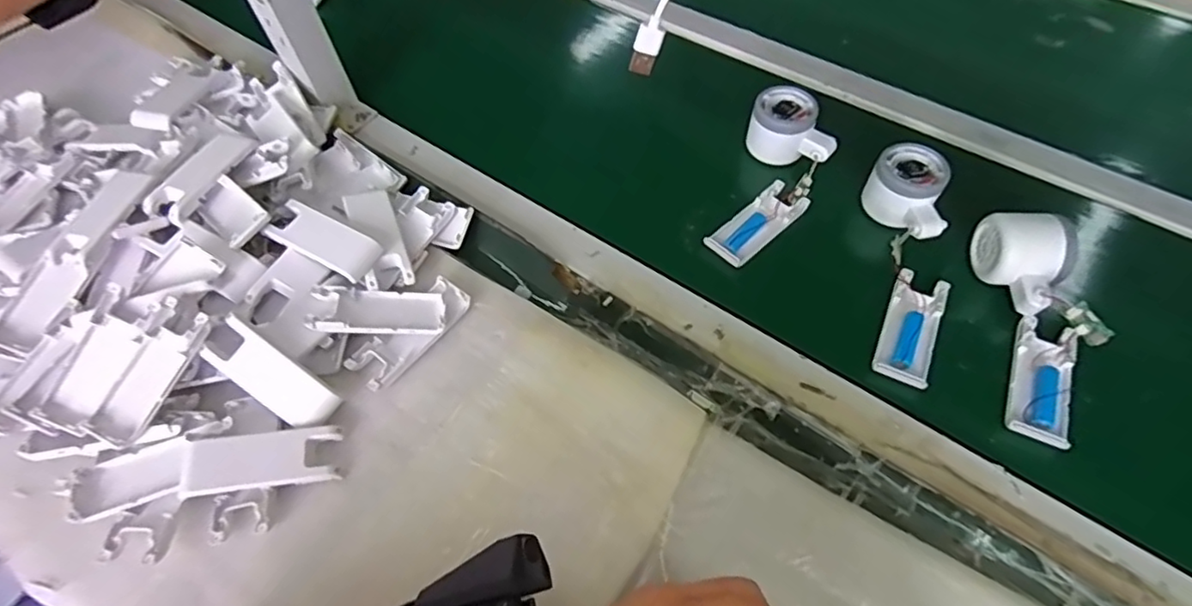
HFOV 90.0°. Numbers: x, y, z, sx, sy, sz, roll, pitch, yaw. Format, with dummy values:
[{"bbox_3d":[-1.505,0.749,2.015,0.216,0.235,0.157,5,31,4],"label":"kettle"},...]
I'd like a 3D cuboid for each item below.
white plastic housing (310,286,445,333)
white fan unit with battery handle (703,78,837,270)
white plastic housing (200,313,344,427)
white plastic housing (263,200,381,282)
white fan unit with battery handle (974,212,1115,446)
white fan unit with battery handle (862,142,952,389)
[{"bbox_3d":[-0.174,0.005,0.479,0.100,0.012,0.041,3,57,-14],"label":"white plastic housing"},{"bbox_3d":[0.165,-0.114,0.561,0.078,0.040,0.190,21,74,14],"label":"white fan unit with battery handle"},{"bbox_3d":[-0.240,0.055,0.442,0.100,0.014,0.036,38,64,-4],"label":"white plastic housing"},{"bbox_3d":[-0.224,-0.050,0.496,0.090,0.022,0.037,24,63,16],"label":"white plastic housing"},{"bbox_3d":[0.343,0.015,0.460,0.058,0.057,0.182,5,72,5],"label":"white fan unit with battery handle"},{"bbox_3d":[0.264,-0.038,0.496,0.057,0.049,0.213,7,59,6],"label":"white fan unit with battery handle"}]

